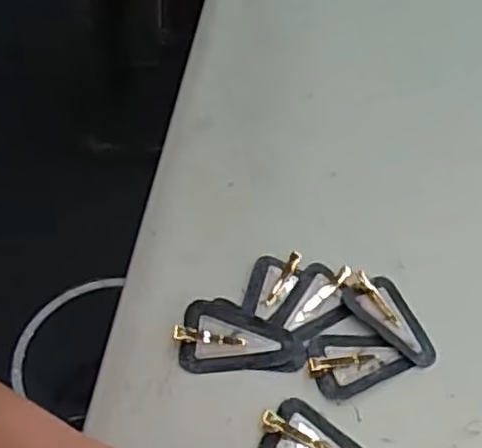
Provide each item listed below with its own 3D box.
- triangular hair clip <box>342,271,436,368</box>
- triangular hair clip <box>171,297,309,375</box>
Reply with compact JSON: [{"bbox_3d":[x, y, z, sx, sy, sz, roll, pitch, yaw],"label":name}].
[{"bbox_3d":[0.091,0.058,0.411,0.036,0.009,0.068,-19,49,-16],"label":"triangular hair clip"},{"bbox_3d":[-0.001,0.067,0.398,0.073,0.012,0.043,-3,79,-4],"label":"triangular hair clip"}]

